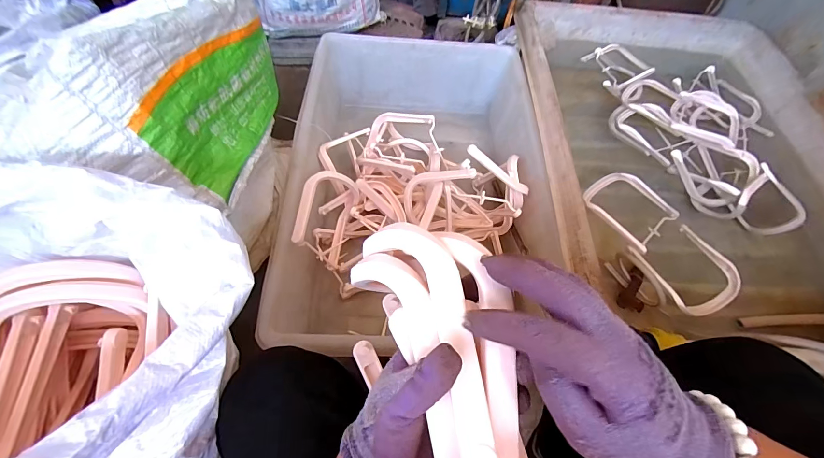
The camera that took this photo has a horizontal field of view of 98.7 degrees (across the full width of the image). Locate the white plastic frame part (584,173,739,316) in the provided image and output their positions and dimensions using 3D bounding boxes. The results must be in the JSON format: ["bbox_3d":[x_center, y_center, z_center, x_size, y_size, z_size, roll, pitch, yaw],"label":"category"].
[{"bbox_3d":[0.569,0.016,0.826,0.221,0.070,0.385,-29,66,-19],"label":"white plastic frame part"}]

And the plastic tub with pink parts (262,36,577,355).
[{"bbox_3d":[0.019,-0.130,0.907,0.572,0.255,0.847,1,60,-4],"label":"plastic tub with pink parts"}]

